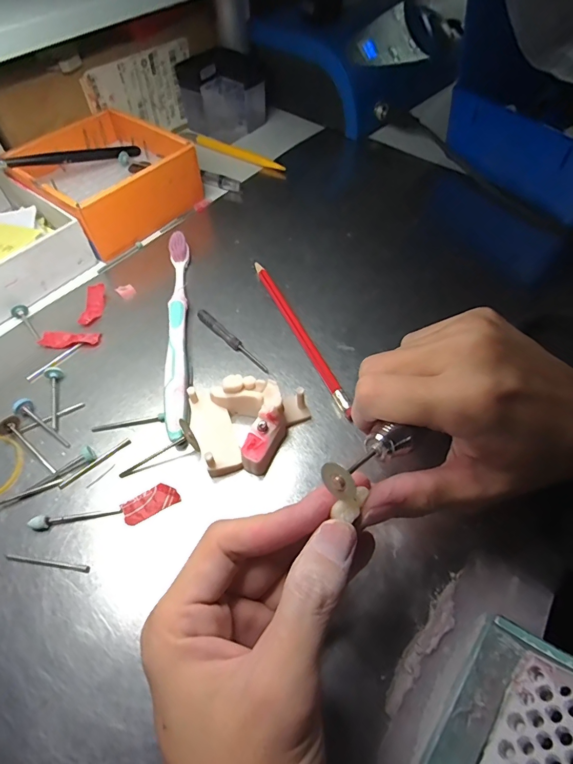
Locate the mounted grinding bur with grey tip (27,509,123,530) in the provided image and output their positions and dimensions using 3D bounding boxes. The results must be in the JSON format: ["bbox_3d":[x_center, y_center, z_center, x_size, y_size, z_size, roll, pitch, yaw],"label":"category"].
[{"bbox_3d":[-0.111,0.072,0.215,0.045,0.005,0.006,-7,58,-5],"label":"mounted grinding bur with grey tip"}]

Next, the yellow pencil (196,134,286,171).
[{"bbox_3d":[-0.049,-0.240,0.423,0.113,0.008,0.011,31,62,17],"label":"yellow pencil"}]

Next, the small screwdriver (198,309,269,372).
[{"bbox_3d":[-0.038,-0.029,0.281,0.007,0.006,0.071,-39,63,-22],"label":"small screwdriver"}]

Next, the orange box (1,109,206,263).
[{"bbox_3d":[-0.158,-0.180,0.357,0.123,0.046,0.119,36,64,22],"label":"orange box"}]

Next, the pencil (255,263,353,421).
[{"bbox_3d":[0.007,-0.036,0.282,0.008,0.010,0.147,-21,58,-12],"label":"pencil"}]

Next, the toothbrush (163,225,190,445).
[{"bbox_3d":[-0.075,-0.042,0.284,0.015,0.016,0.180,-7,56,-3],"label":"toothbrush"}]

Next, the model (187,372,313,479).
[{"bbox_3d":[-0.021,0.024,0.232,0.068,0.030,0.050,-7,56,-3],"label":"model"}]

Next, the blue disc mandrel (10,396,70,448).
[{"bbox_3d":[-0.147,0.025,0.244,0.044,0.009,0.010,32,63,21],"label":"blue disc mandrel"}]

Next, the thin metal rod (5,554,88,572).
[{"bbox_3d":[-0.121,0.090,0.203,0.044,0.004,0.004,7,58,4],"label":"thin metal rod"}]

